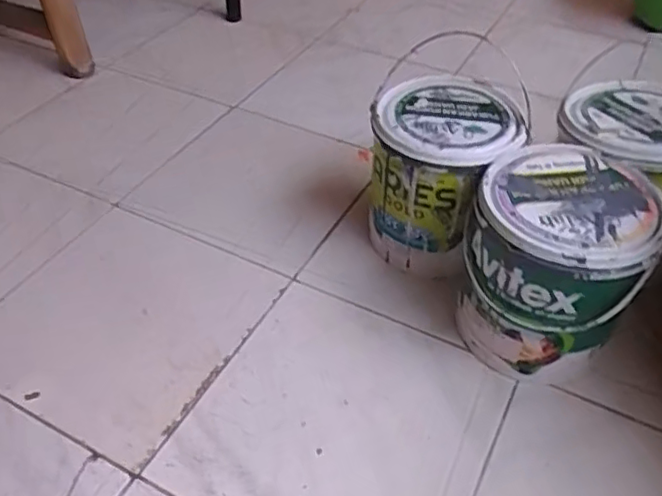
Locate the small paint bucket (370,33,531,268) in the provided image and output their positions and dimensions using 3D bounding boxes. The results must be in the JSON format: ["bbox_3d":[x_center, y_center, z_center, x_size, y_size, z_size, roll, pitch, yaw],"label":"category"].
[{"bbox_3d":[0.135,-0.086,0.781,0.163,0.192,0.159,0,45,0],"label":"small paint bucket"}]

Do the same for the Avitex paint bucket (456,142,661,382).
[{"bbox_3d":[0.237,0.020,0.671,0.168,0.192,0.167,0,45,0],"label":"Avitex paint bucket"}]

